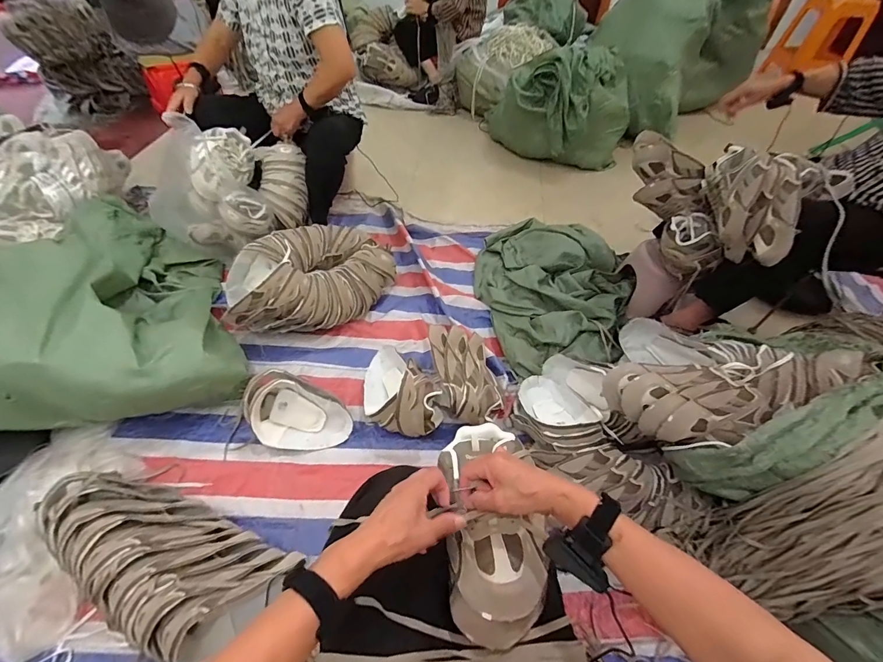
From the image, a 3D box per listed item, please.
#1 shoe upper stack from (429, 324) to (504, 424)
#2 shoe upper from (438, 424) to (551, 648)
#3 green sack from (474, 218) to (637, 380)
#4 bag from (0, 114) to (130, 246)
[{"bbox_3d":[0.063,0.124,0.993,0.154,0.148,0.267,-12,51,-12],"label":"shoe upper stack"},{"bbox_3d":[0.071,0.233,0.485,0.125,0.056,0.258,0,44,-2],"label":"shoe upper"},{"bbox_3d":[0.376,-0.160,1.263,0.484,0.122,0.614,-8,51,-9],"label":"green sack"},{"bbox_3d":[-1.310,-0.477,1.268,0.345,0.290,0.464,-10,51,-10],"label":"bag"}]

